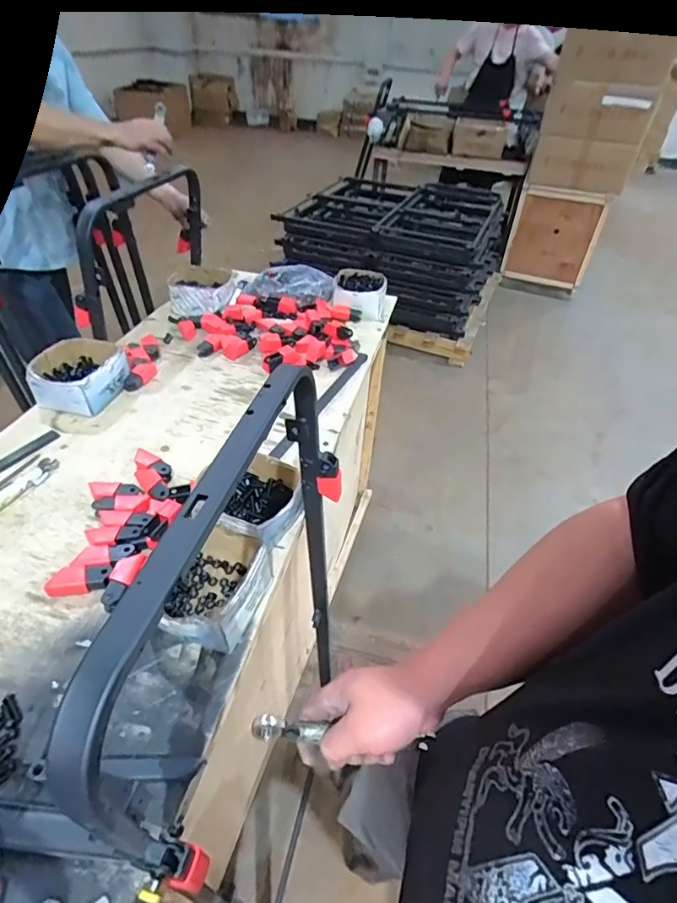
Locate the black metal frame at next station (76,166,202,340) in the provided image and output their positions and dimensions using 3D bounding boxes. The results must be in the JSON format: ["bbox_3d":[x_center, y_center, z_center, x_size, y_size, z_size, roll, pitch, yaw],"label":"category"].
[{"bbox_3d":[-0.544,-0.621,1.443,0.072,0.348,0.776,6,42,1],"label":"black metal frame at next station"}]

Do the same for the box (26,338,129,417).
[{"bbox_3d":[-0.548,-0.164,1.038,0.172,0.072,0.188,5,42,0],"label":"box"}]

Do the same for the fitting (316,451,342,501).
[{"bbox_3d":[-0.013,0.039,0.760,0.038,0.079,0.027,8,42,4],"label":"fitting"}]

